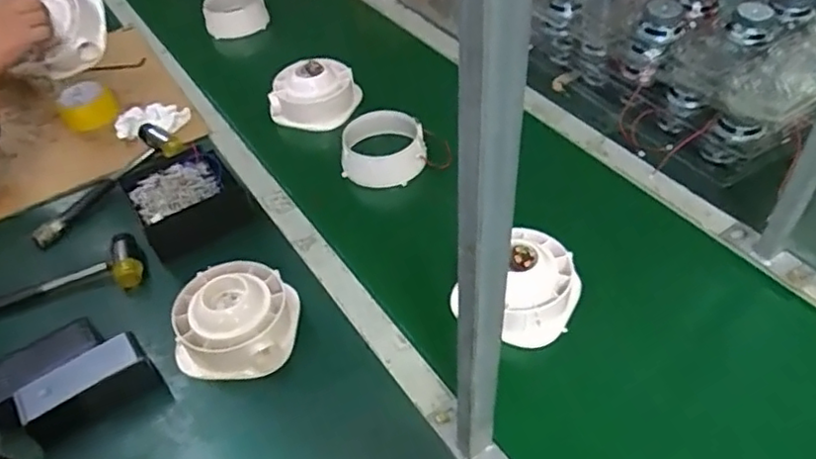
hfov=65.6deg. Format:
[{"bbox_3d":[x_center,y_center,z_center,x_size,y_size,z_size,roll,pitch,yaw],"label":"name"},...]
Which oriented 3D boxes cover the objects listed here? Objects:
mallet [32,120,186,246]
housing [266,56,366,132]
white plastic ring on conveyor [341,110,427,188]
[{"bbox_3d":[-0.458,-0.074,0.959,0.067,0.030,0.260,26,54,28],"label":"mallet"},{"bbox_3d":[-0.158,-0.230,1.065,0.131,0.064,0.127,-4,46,4],"label":"housing"},{"bbox_3d":[-0.036,-0.123,0.959,0.123,0.053,0.113,-4,46,4],"label":"white plastic ring on conveyor"}]

